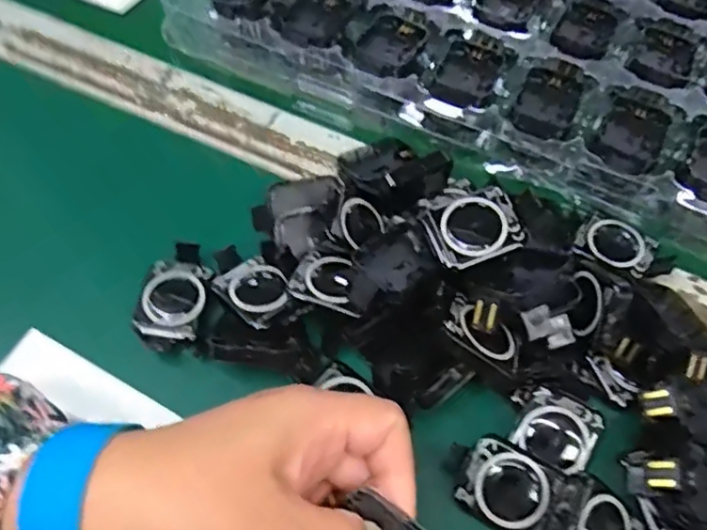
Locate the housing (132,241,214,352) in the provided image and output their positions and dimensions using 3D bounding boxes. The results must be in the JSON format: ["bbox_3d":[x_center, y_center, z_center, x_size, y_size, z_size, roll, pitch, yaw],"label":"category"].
[{"bbox_3d":[-0.085,0.017,0.301,0.030,0.015,0.053,15,61,7],"label":"housing"}]

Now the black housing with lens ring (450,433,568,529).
[{"bbox_3d":[0.061,0.090,0.255,0.045,0.015,0.031,30,85,16],"label":"black housing with lens ring"}]

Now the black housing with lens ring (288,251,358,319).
[{"bbox_3d":[-0.011,0.005,0.287,0.033,0.009,0.030,19,61,8],"label":"black housing with lens ring"}]

